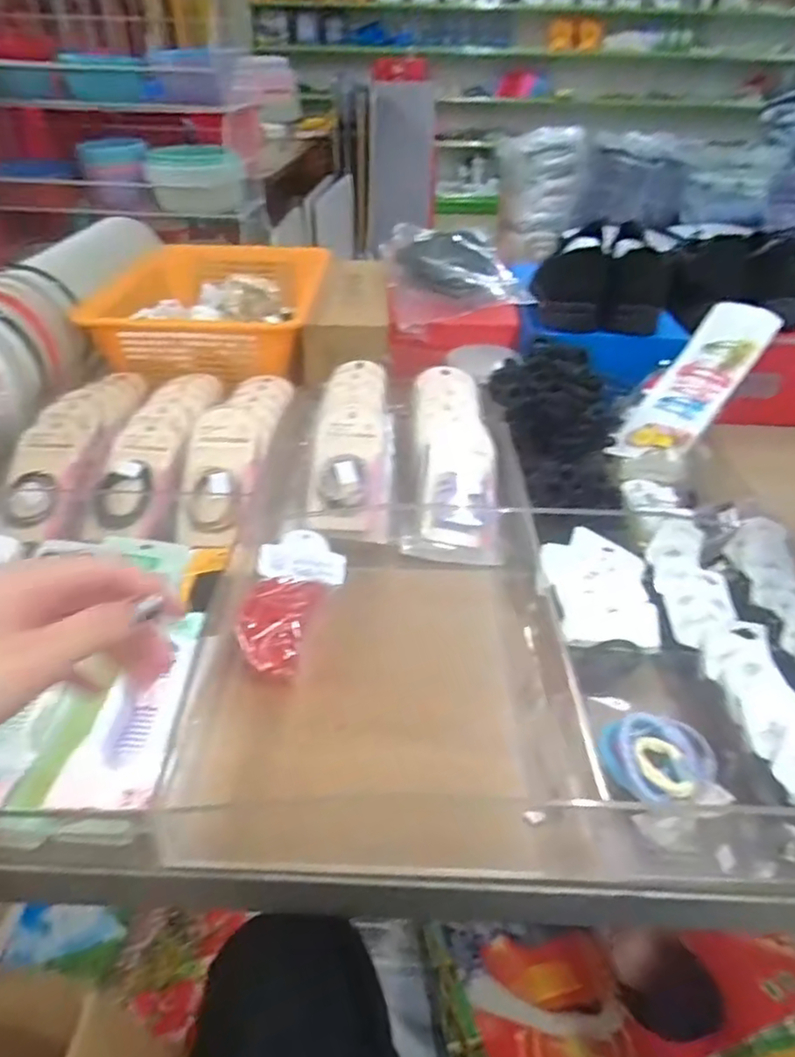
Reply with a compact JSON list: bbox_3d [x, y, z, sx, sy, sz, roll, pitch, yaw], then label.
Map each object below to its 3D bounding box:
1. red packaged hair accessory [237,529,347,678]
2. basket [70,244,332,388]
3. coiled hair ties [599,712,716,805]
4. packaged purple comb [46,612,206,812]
[{"bbox_3d":[-0.083,0.055,0.526,0.070,0.023,0.144,1,36,0],"label":"red packaged hair accessory"},{"bbox_3d":[-0.250,-0.333,0.967,0.272,0.097,0.370,0,36,-2],"label":"basket"},{"bbox_3d":[0.162,0.143,0.407,0.061,0.030,0.051,-15,39,-21],"label":"coiled hair ties"},{"bbox_3d":[-0.164,0.109,0.415,0.054,0.009,0.144,1,40,2],"label":"packaged purple comb"}]

